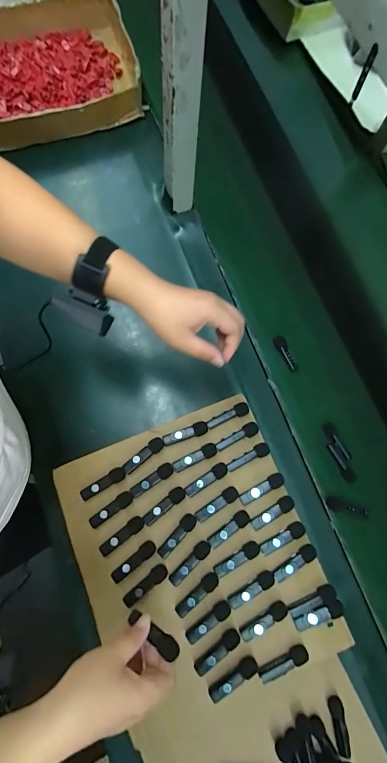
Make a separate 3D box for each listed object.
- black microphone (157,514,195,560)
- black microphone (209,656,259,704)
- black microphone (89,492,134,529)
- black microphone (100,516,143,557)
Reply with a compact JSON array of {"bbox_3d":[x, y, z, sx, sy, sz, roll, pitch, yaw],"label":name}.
[{"bbox_3d":[-0.022,0.203,0.455,0.020,0.010,0.066,44,77,7],"label":"black microphone"},{"bbox_3d":[0.049,0.361,0.417,0.067,0.011,0.021,-32,80,-11],"label":"black microphone"},{"bbox_3d":[-0.111,0.172,0.465,0.065,0.010,0.019,-31,80,-11],"label":"black microphone"},{"bbox_3d":[-0.095,0.204,0.457,0.067,0.010,0.019,-33,80,-11],"label":"black microphone"}]

